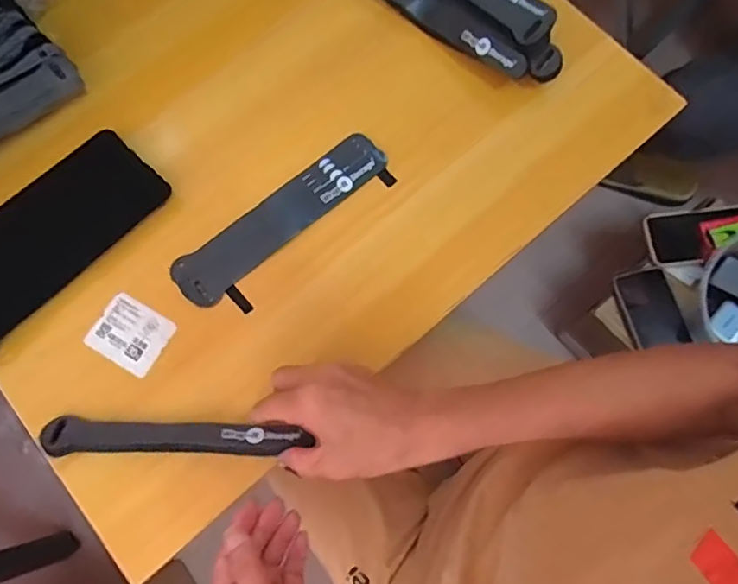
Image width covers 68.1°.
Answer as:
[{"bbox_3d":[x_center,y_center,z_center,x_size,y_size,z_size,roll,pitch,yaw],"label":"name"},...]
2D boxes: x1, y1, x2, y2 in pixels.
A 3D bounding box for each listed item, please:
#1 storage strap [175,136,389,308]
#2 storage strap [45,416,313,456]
[{"bbox_3d":[-0.073,-0.063,0.458,0.199,0.009,0.044,-38,79,-9],"label":"storage strap"},{"bbox_3d":[-0.141,0.105,0.396,0.190,0.012,0.023,0,76,5],"label":"storage strap"}]

